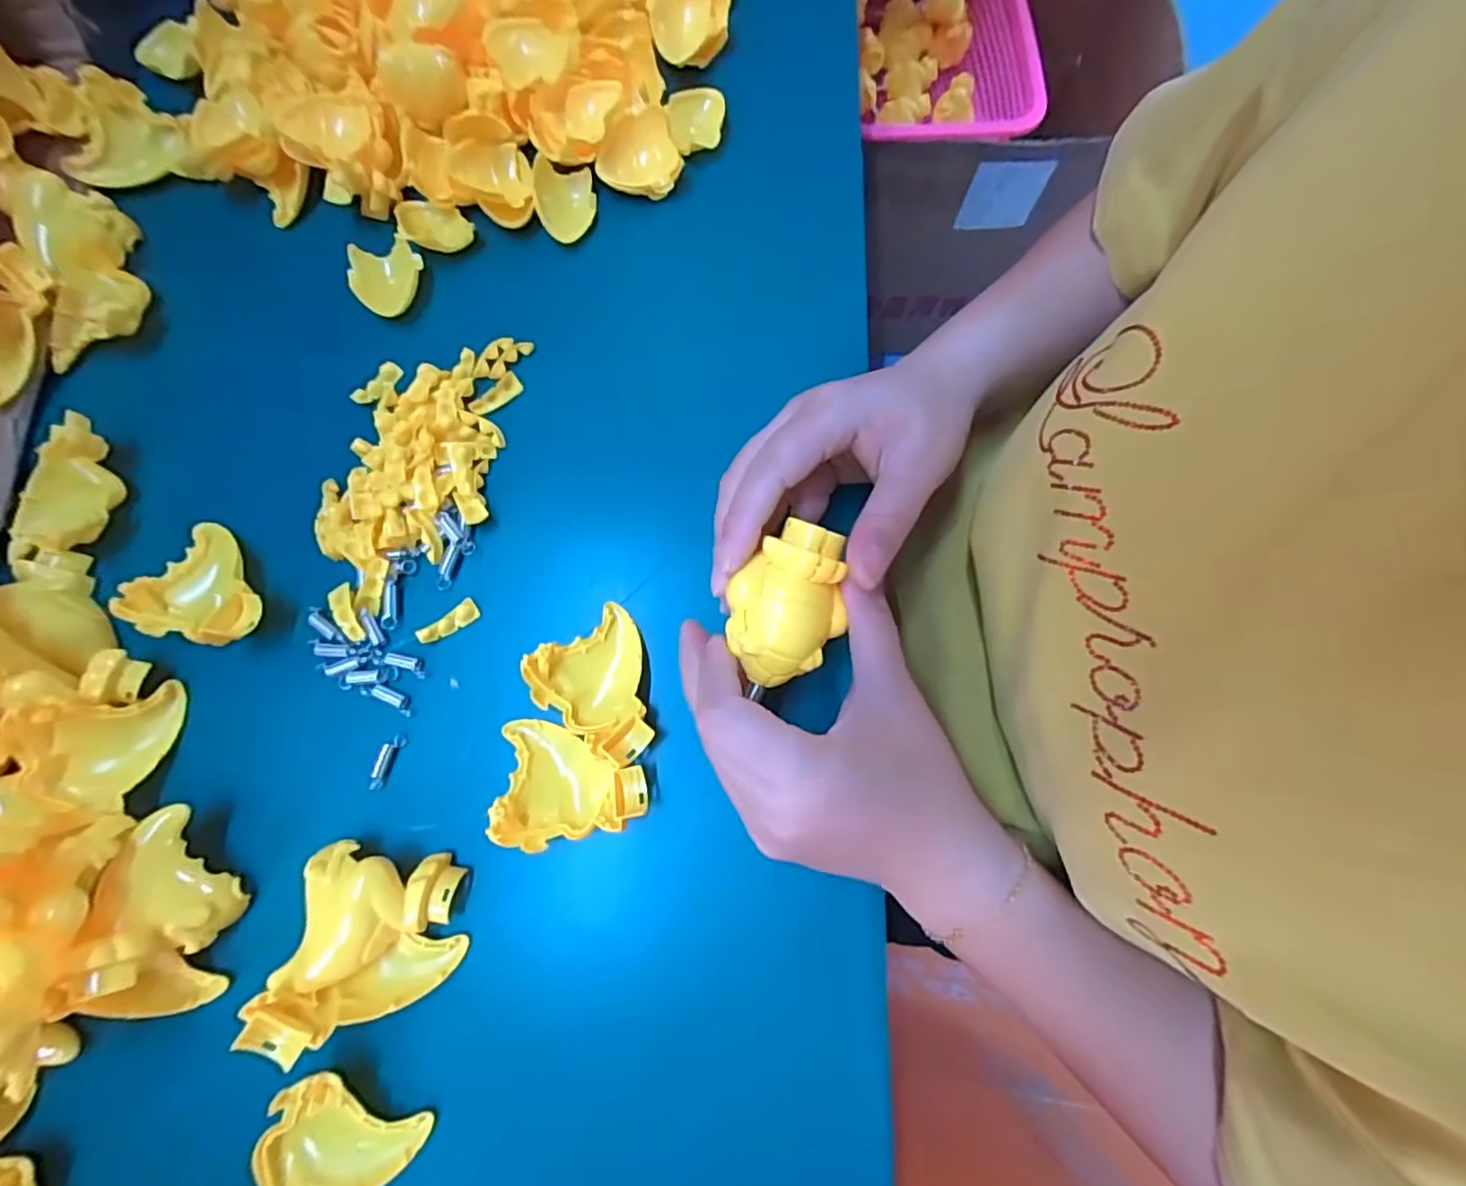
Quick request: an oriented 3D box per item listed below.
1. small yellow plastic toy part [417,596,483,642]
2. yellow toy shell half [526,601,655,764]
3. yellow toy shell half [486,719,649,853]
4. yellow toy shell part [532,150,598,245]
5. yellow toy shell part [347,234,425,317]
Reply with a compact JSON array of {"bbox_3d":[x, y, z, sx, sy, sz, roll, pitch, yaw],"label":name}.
[{"bbox_3d":[-0.141,0.014,0.308,0.031,0.005,0.011,-34,81,-18],"label":"small yellow plastic toy part"},{"bbox_3d":[-0.060,0.044,0.286,0.053,0.025,0.066,-36,80,-8],"label":"yellow toy shell half"},{"bbox_3d":[-0.073,0.084,0.280,0.065,0.029,0.053,-6,77,-2],"label":"yellow toy shell half"},{"bbox_3d":[-0.096,-0.222,0.353,0.030,0.018,0.044,0,77,-1],"label":"yellow toy shell part"},{"bbox_3d":[-0.190,-0.172,0.340,0.037,0.009,0.041,-10,78,-3],"label":"yellow toy shell part"}]

